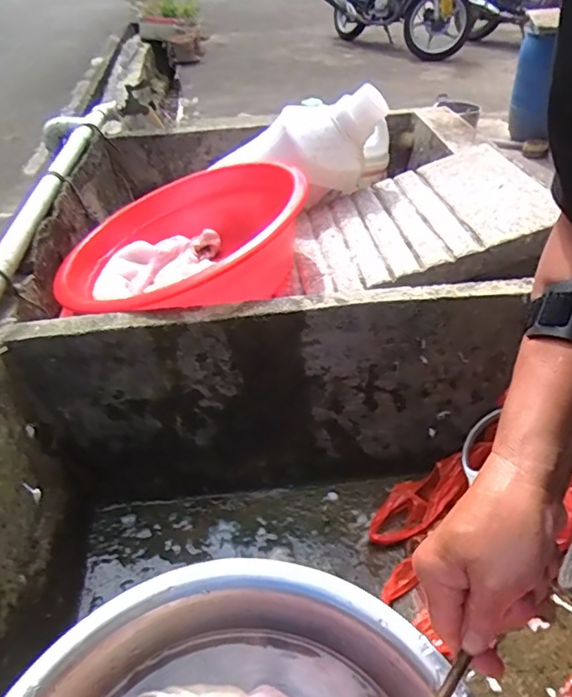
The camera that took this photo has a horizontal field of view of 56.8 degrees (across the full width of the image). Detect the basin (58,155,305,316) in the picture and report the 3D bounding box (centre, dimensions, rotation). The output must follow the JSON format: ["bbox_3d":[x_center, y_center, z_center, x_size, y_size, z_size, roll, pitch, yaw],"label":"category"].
[{"bbox_3d":[-0.116,-0.110,0.660,0.314,0.121,0.326,-12,37,14],"label":"basin"}]

